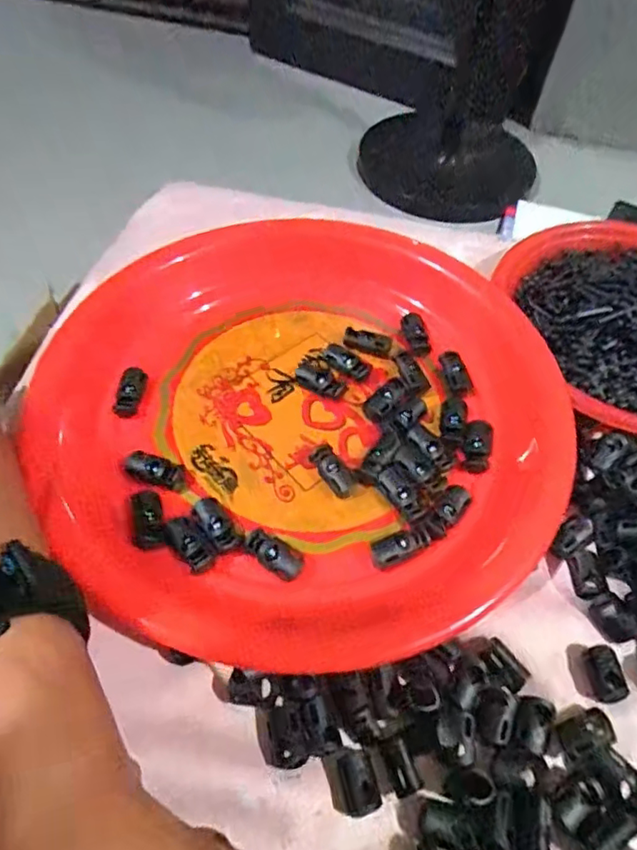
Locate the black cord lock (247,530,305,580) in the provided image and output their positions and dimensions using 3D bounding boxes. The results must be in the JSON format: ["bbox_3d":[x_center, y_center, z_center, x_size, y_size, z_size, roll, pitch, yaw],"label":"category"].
[{"bbox_3d":[-0.019,0.057,0.255,0.027,0.006,0.014,33,59,18],"label":"black cord lock"}]

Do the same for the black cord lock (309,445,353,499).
[{"bbox_3d":[0.007,0.022,0.275,0.012,0.007,0.027,-28,73,-18],"label":"black cord lock"}]

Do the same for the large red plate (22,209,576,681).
[{"bbox_3d":[-0.008,-0.012,0.288,0.254,0.025,0.248,0,56,0],"label":"large red plate"}]

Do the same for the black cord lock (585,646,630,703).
[{"bbox_3d":[0.115,0.100,0.229,0.014,0.007,0.020,-9,56,-10],"label":"black cord lock"}]

